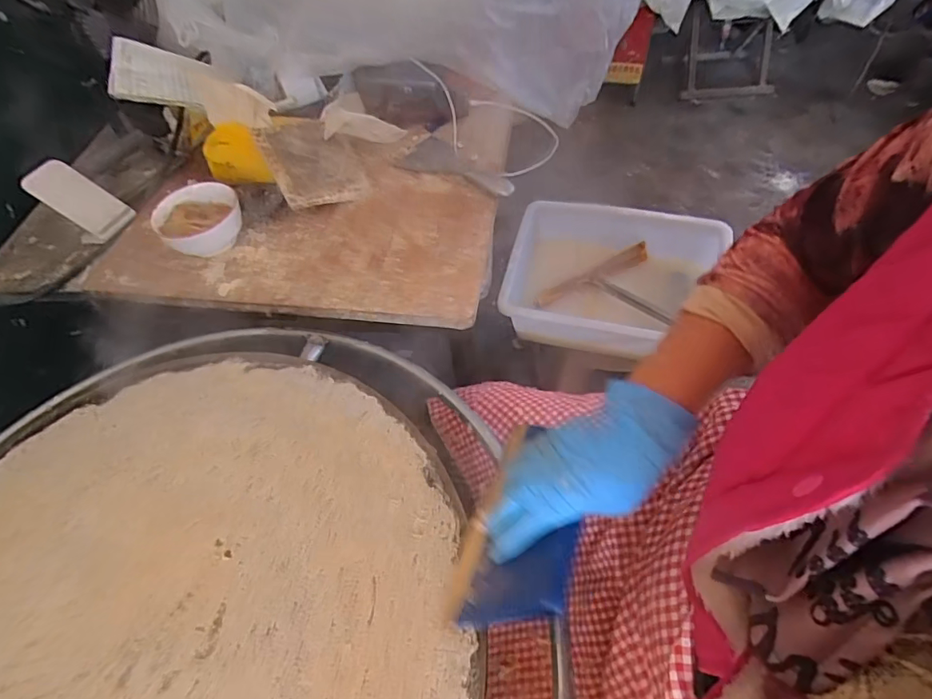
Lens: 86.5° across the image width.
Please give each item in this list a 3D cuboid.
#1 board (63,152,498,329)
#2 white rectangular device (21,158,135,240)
[{"bbox_3d":[-0.264,-0.184,0.747,0.599,0.035,0.299,5,57,9],"label":"board"},{"bbox_3d":[-0.608,-0.240,0.779,0.140,0.013,0.073,35,59,-14],"label":"white rectangular device"}]

